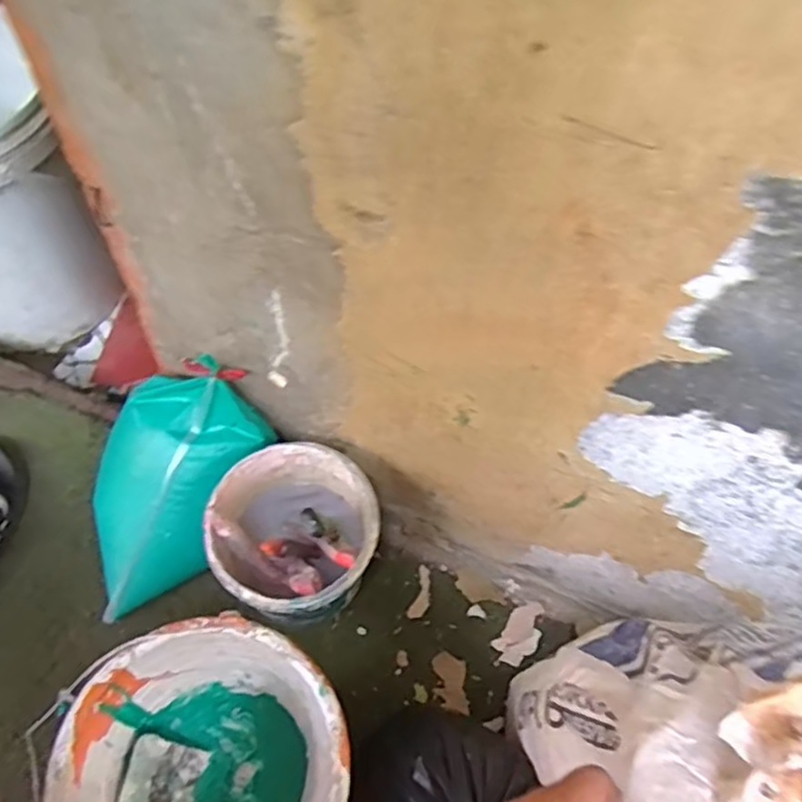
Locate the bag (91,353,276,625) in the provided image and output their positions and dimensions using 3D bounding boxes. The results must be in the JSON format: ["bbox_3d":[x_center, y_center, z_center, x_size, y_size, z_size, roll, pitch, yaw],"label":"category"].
[{"bbox_3d":[-0.276,0.083,0.741,0.171,0.196,0.242,34,63,15],"label":"bag"}]

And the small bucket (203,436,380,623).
[{"bbox_3d":[-0.112,0.156,0.737,0.164,0.159,0.164,2,59,-3],"label":"small bucket"}]

